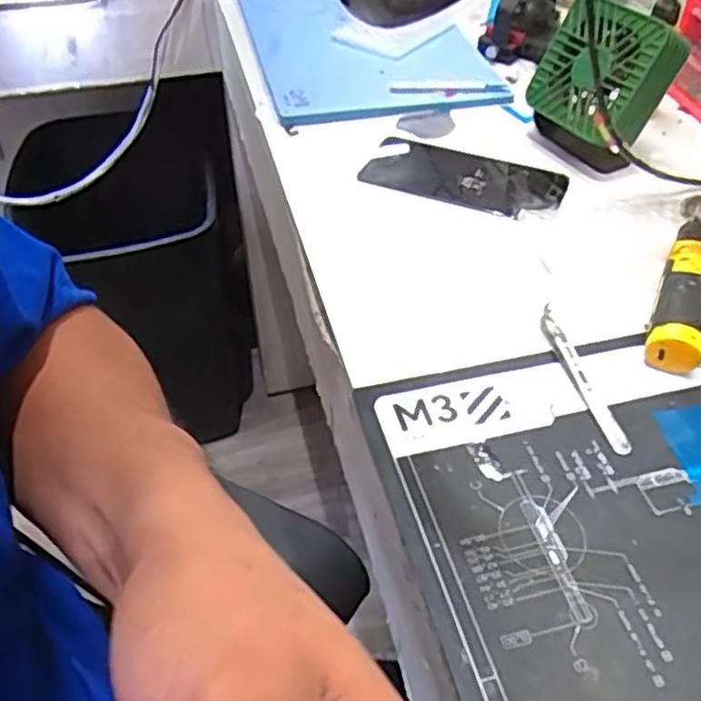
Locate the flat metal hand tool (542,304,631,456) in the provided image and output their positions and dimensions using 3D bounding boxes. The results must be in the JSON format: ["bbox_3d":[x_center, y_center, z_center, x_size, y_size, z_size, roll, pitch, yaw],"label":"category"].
[{"bbox_3d":[0.134,0.014,0.423,0.012,0.009,0.107,-11,46,-10],"label":"flat metal hand tool"}]

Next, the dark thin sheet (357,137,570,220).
[{"bbox_3d":[0.091,-0.139,0.578,0.153,0.009,0.071,16,48,16],"label":"dark thin sheet"}]

